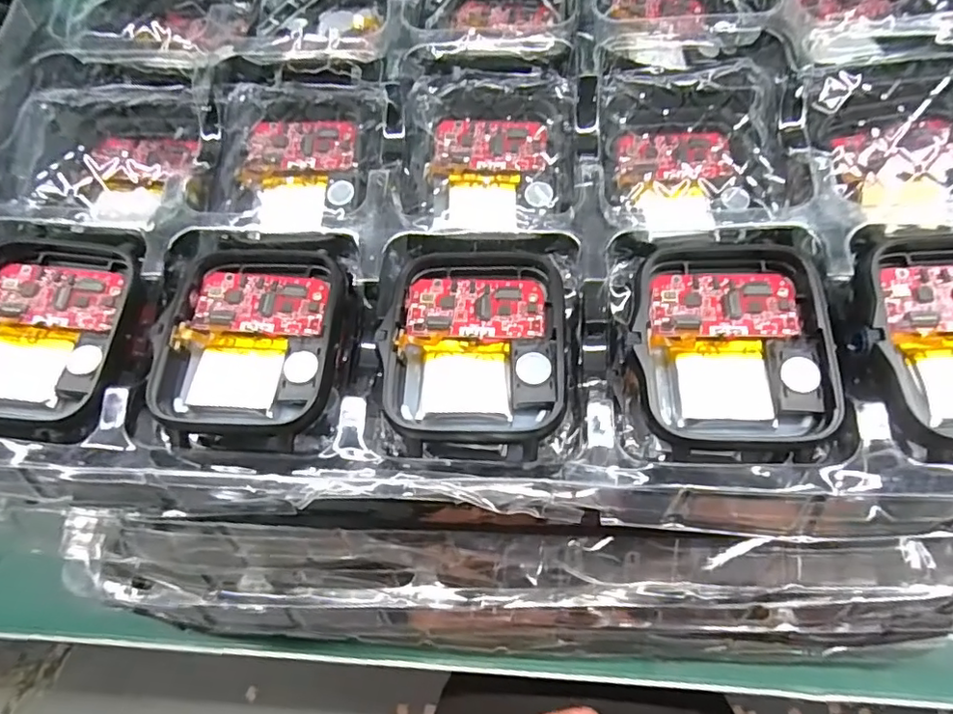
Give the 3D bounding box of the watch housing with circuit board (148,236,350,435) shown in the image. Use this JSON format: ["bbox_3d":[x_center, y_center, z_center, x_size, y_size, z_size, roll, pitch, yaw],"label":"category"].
[{"bbox_3d":[-0.049,-0.005,0.128,0.038,0.008,0.045,7,66,5],"label":"watch housing with circuit board"}]

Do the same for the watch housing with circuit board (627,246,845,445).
[{"bbox_3d":[0.052,-0.004,0.119,0.037,0.009,0.042,1,66,3],"label":"watch housing with circuit board"}]

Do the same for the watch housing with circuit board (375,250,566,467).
[{"bbox_3d":[0.000,-0.004,0.123,0.037,0.006,0.047,1,66,3],"label":"watch housing with circuit board"}]

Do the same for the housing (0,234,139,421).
[{"bbox_3d":[-0.098,-0.008,0.131,0.037,0.012,0.046,8,66,6],"label":"housing"}]

